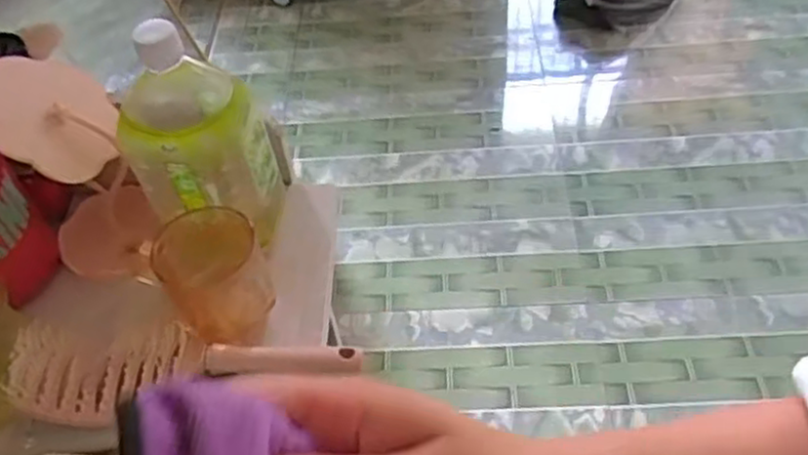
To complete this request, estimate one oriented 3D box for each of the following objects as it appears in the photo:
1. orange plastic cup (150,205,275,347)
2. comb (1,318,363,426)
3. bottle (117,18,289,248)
[{"bbox_3d":[-0.142,0.035,0.544,0.079,0.061,0.073,-3,49,3],"label":"orange plastic cup"},{"bbox_3d":[-0.154,0.100,0.520,0.238,0.046,0.077,-3,49,4],"label":"comb"},{"bbox_3d":[-0.148,-0.073,0.559,0.085,0.175,0.098,13,52,16],"label":"bottle"}]

